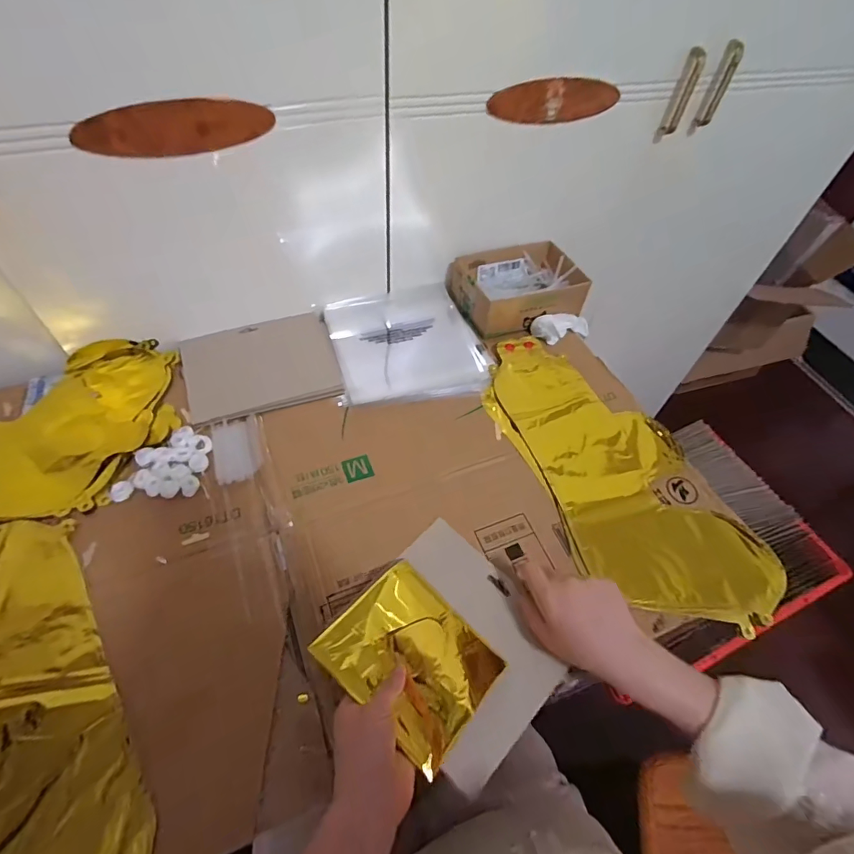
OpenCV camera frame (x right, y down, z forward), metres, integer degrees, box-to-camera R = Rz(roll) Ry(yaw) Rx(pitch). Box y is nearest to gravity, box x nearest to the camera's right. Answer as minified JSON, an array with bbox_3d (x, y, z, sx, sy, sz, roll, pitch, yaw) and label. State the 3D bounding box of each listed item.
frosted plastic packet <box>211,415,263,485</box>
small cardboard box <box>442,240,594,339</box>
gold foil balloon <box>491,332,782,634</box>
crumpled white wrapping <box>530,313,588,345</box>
[{"bbox_3d":[-0.229,0.027,0.549,0.053,0.005,0.087,-14,56,-14],"label":"frosted plastic packet"},{"bbox_3d":[0.147,-0.228,0.737,0.195,0.055,0.136,-15,56,-14],"label":"small cardboard box"},{"bbox_3d":[0.233,0.041,0.581,0.212,0.013,0.434,-16,57,-15],"label":"gold foil balloon"},{"bbox_3d":[0.218,-0.158,0.718,0.108,0.033,0.037,-10,55,-27],"label":"crumpled white wrapping"}]

